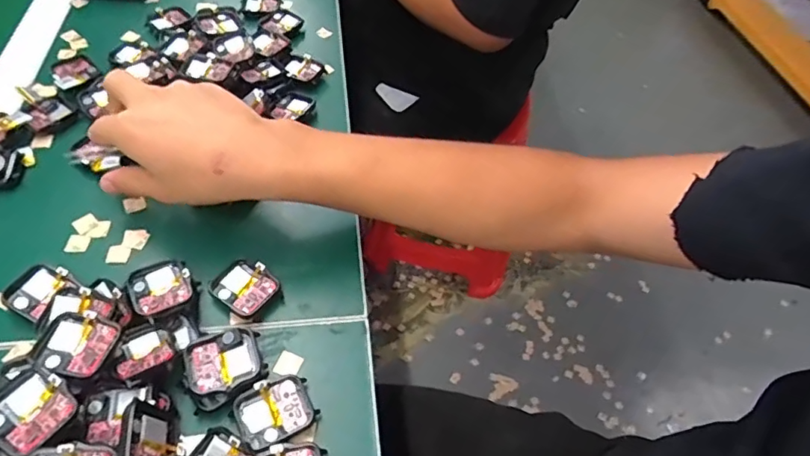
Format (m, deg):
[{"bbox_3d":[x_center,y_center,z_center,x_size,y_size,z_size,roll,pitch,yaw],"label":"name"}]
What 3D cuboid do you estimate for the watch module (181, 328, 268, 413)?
[{"bbox_3d":[-0.113,0.085,0.324,0.047,0.015,0.043,-25,58,-22],"label":"watch module"}]

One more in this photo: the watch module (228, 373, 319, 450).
[{"bbox_3d":[-0.079,0.110,0.317,0.045,0.008,0.037,-26,58,-23],"label":"watch module"}]

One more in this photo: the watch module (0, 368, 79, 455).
[{"bbox_3d":[-0.200,0.095,0.276,0.040,0.005,0.037,27,55,16],"label":"watch module"}]

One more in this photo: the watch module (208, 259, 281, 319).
[{"bbox_3d":[-0.114,0.042,0.370,0.041,0.010,0.036,27,55,16],"label":"watch module"}]

